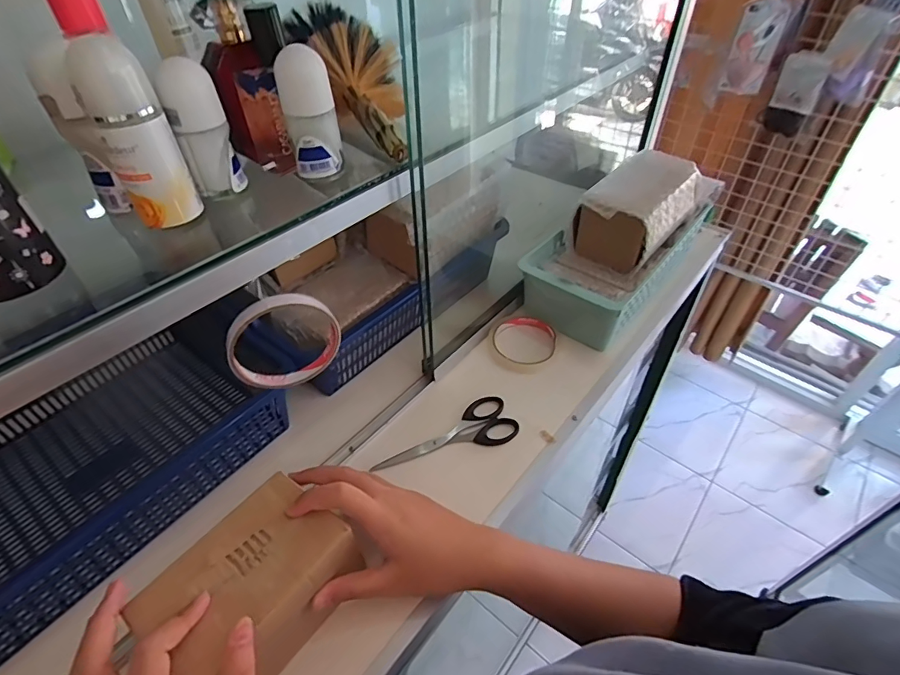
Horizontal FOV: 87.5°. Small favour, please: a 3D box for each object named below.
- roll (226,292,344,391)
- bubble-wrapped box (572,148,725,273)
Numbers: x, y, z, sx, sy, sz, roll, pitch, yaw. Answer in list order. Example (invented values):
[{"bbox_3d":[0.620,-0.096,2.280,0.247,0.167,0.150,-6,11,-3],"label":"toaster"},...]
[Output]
[{"bbox_3d":[-0.125,0.003,0.359,0.083,0.081,0.017,-15,47,-15],"label":"roll"},{"bbox_3d":[0.254,-0.171,0.611,0.095,0.089,0.202,34,54,29],"label":"bubble-wrapped box"}]

